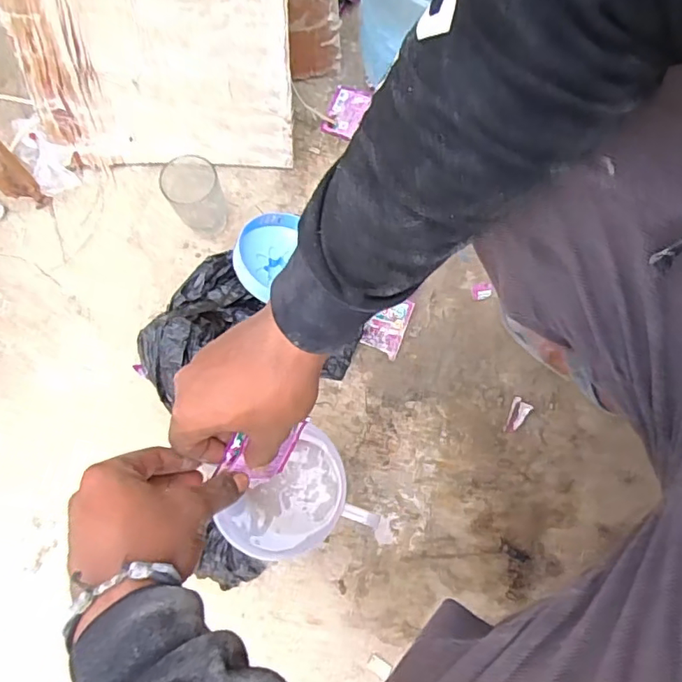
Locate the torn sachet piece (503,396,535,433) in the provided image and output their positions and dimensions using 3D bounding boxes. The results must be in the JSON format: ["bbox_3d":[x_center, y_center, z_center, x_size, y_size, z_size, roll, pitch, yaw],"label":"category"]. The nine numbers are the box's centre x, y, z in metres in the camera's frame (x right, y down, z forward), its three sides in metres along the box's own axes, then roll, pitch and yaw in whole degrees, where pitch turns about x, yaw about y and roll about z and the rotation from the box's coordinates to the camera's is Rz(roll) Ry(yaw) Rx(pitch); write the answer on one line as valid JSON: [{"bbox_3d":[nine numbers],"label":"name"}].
[{"bbox_3d":[0.201,0.086,0.620,0.022,0.007,0.042,35,77,11],"label":"torn sachet piece"}]

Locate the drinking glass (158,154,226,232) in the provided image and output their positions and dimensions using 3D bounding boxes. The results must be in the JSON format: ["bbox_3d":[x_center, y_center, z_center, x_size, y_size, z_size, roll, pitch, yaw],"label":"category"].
[{"bbox_3d":[-0.174,-0.174,0.657,0.061,0.089,0.077,-23,74,-6],"label":"drinking glass"}]

